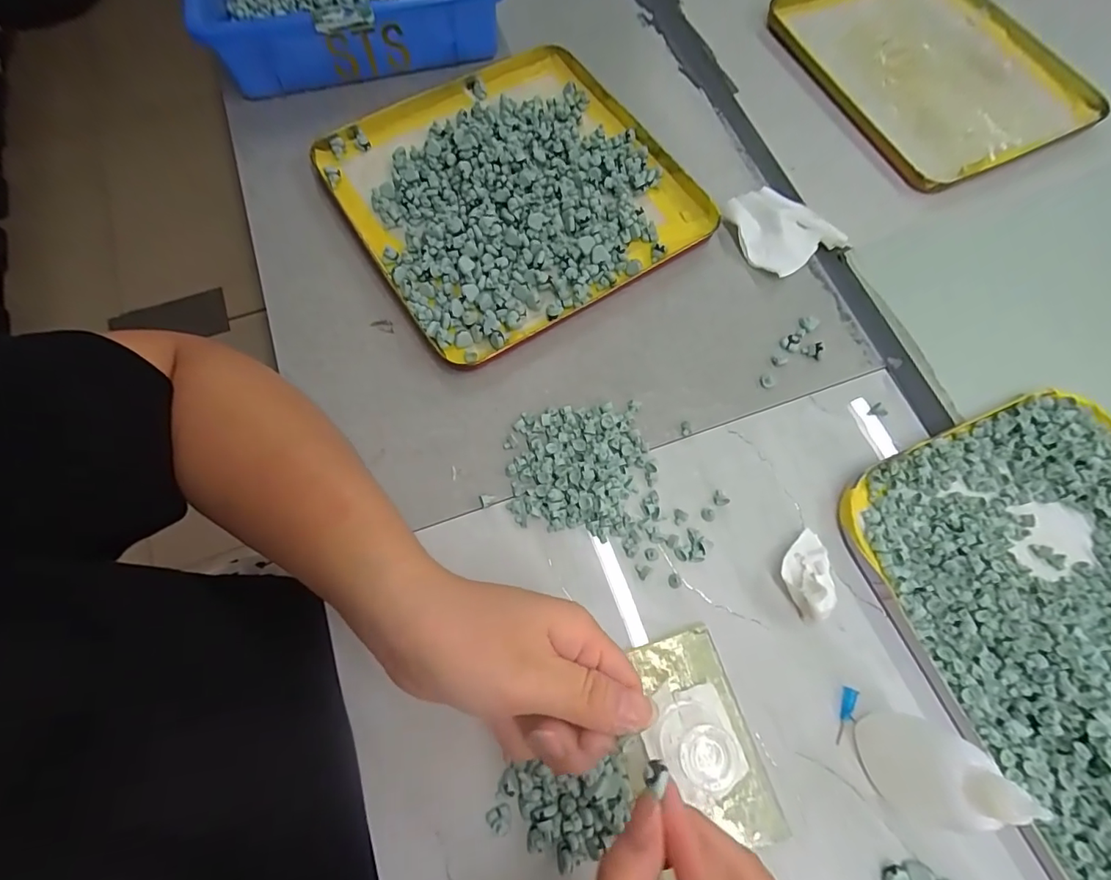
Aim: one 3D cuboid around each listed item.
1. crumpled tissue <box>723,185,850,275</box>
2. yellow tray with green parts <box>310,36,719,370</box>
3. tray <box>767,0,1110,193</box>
[{"bbox_3d":[0.171,-0.163,0.384,0.069,0.010,0.073,-32,73,-11],"label":"crumpled tissue"},{"bbox_3d":[-0.033,-0.200,0.391,0.242,0.026,0.249,-32,73,-11],"label":"yellow tray with green parts"},{"bbox_3d":[0.325,-0.333,0.439,0.207,0.016,0.236,-25,72,-8],"label":"tray"}]

